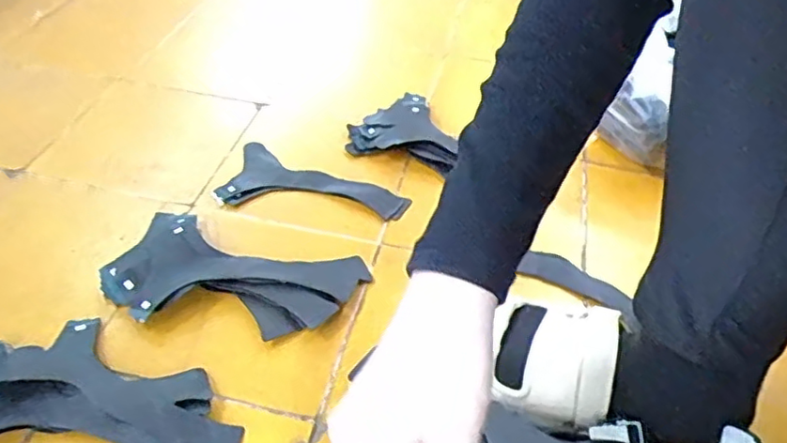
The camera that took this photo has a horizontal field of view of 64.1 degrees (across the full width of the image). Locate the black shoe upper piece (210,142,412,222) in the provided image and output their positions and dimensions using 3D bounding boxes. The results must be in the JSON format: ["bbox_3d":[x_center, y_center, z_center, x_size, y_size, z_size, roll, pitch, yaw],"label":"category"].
[{"bbox_3d":[-0.085,-0.033,0.671,0.193,0.017,0.088,15,44,10],"label":"black shoe upper piece"}]

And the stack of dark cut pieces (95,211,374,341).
[{"bbox_3d":[-0.147,0.050,0.569,0.218,0.022,0.116,12,43,8],"label":"stack of dark cut pieces"}]

